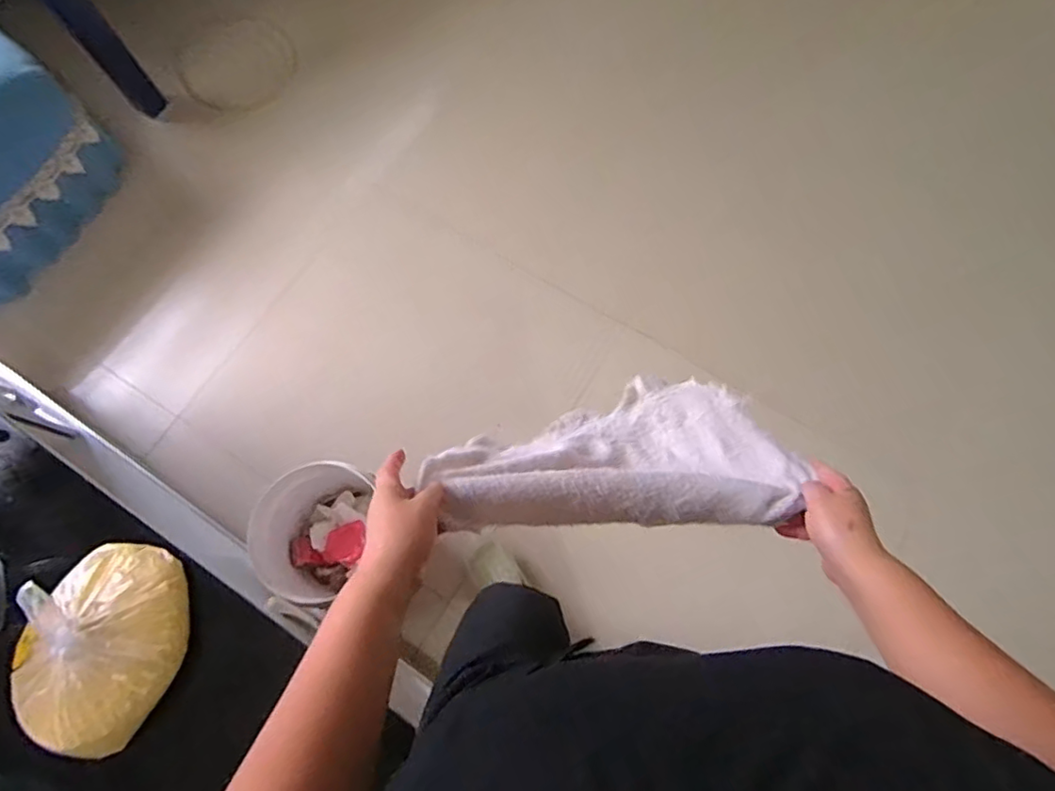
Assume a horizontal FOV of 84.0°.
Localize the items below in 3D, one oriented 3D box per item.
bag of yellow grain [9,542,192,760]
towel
[{"bbox_3d":[-0.601,0.344,0.813,0.220,0.110,0.276,17,73,6],"label":"bag of yellow grain"},{"bbox_3d":[0.084,0.060,0.655,0.373,0.233,0.086,-2,103,-10],"label":"towel"}]

